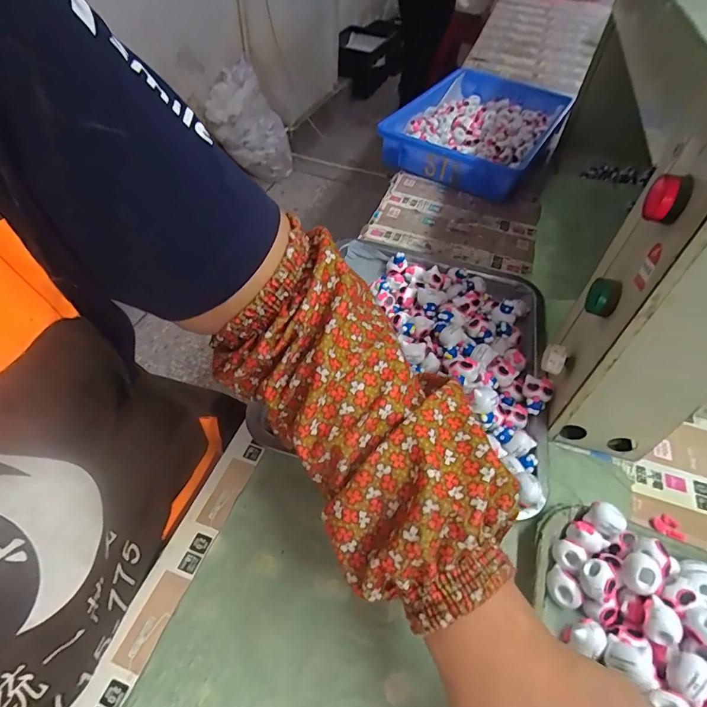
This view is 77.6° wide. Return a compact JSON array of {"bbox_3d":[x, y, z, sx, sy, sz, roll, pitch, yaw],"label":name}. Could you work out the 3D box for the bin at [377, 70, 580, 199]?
[{"bbox_3d":[0.226,-0.410,0.794,0.246,0.076,0.385,26,51,17],"label":"bin"}]

